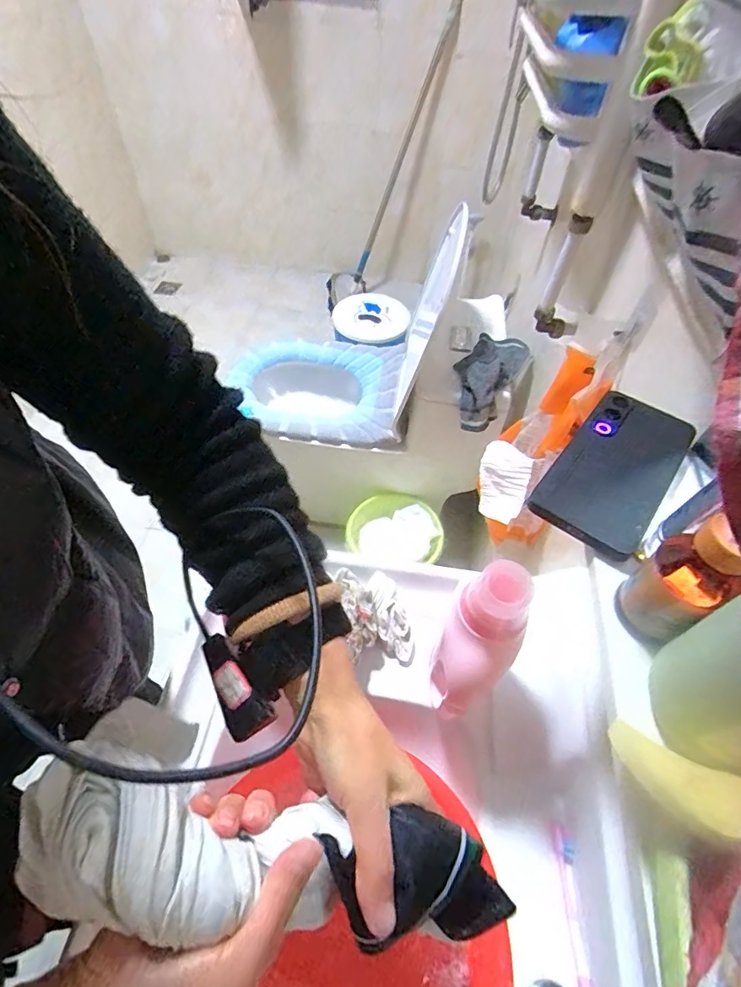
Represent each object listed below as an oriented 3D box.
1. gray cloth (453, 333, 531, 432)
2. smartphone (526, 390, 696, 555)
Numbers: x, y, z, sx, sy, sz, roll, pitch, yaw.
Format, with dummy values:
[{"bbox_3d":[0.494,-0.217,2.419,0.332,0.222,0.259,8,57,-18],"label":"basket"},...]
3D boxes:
[{"bbox_3d":[0.233,-0.234,1.004,0.126,0.114,0.201,26,57,15],"label":"gray cloth"},{"bbox_3d":[0.191,-0.023,0.375,0.076,0.008,0.159,34,59,20],"label":"smartphone"}]

